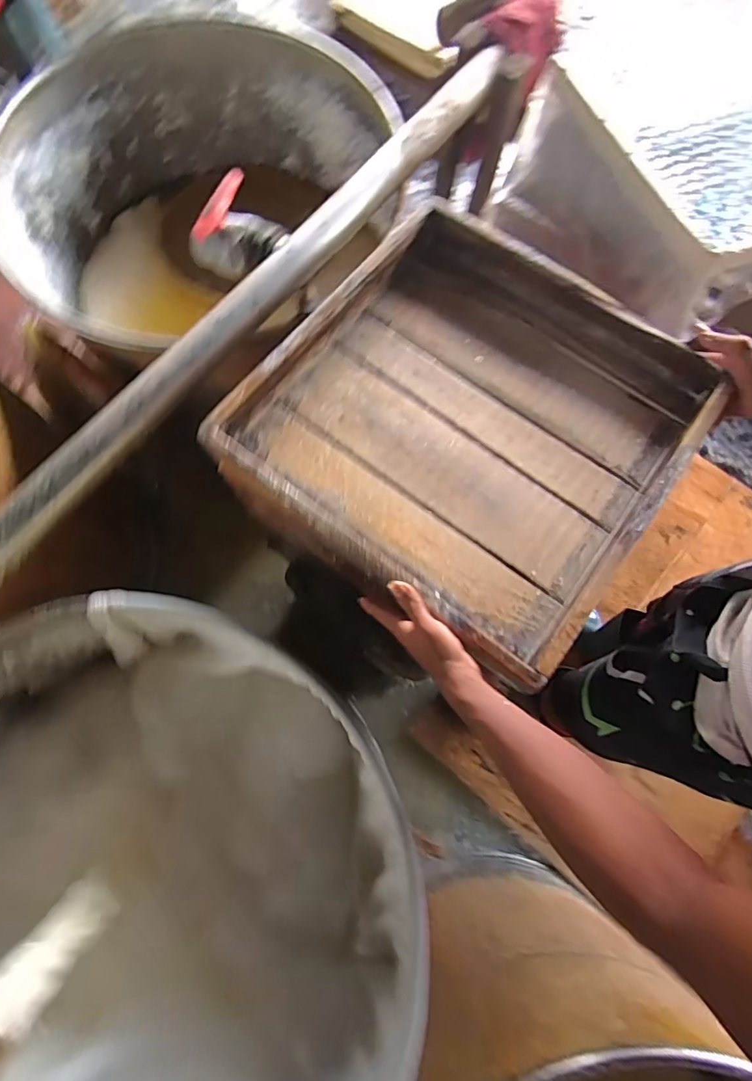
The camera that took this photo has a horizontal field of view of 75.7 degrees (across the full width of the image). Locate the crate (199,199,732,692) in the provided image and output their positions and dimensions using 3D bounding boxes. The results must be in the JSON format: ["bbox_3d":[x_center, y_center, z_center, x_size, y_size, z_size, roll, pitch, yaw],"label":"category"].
[{"bbox_3d":[0.128,-0.169,0.656,0.502,0.078,0.506,37,76,9],"label":"crate"}]

